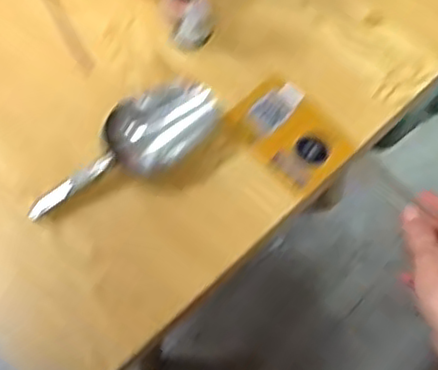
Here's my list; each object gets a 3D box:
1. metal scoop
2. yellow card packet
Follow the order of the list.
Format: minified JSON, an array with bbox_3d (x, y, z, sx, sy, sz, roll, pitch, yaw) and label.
[{"bbox_3d":[-0.098,-0.034,0.686,0.215,0.038,0.074,-32,73,-10],"label":"metal scoop"},{"bbox_3d":[0.074,-0.054,0.712,0.084,0.008,0.127,-40,75,-12],"label":"yellow card packet"}]

